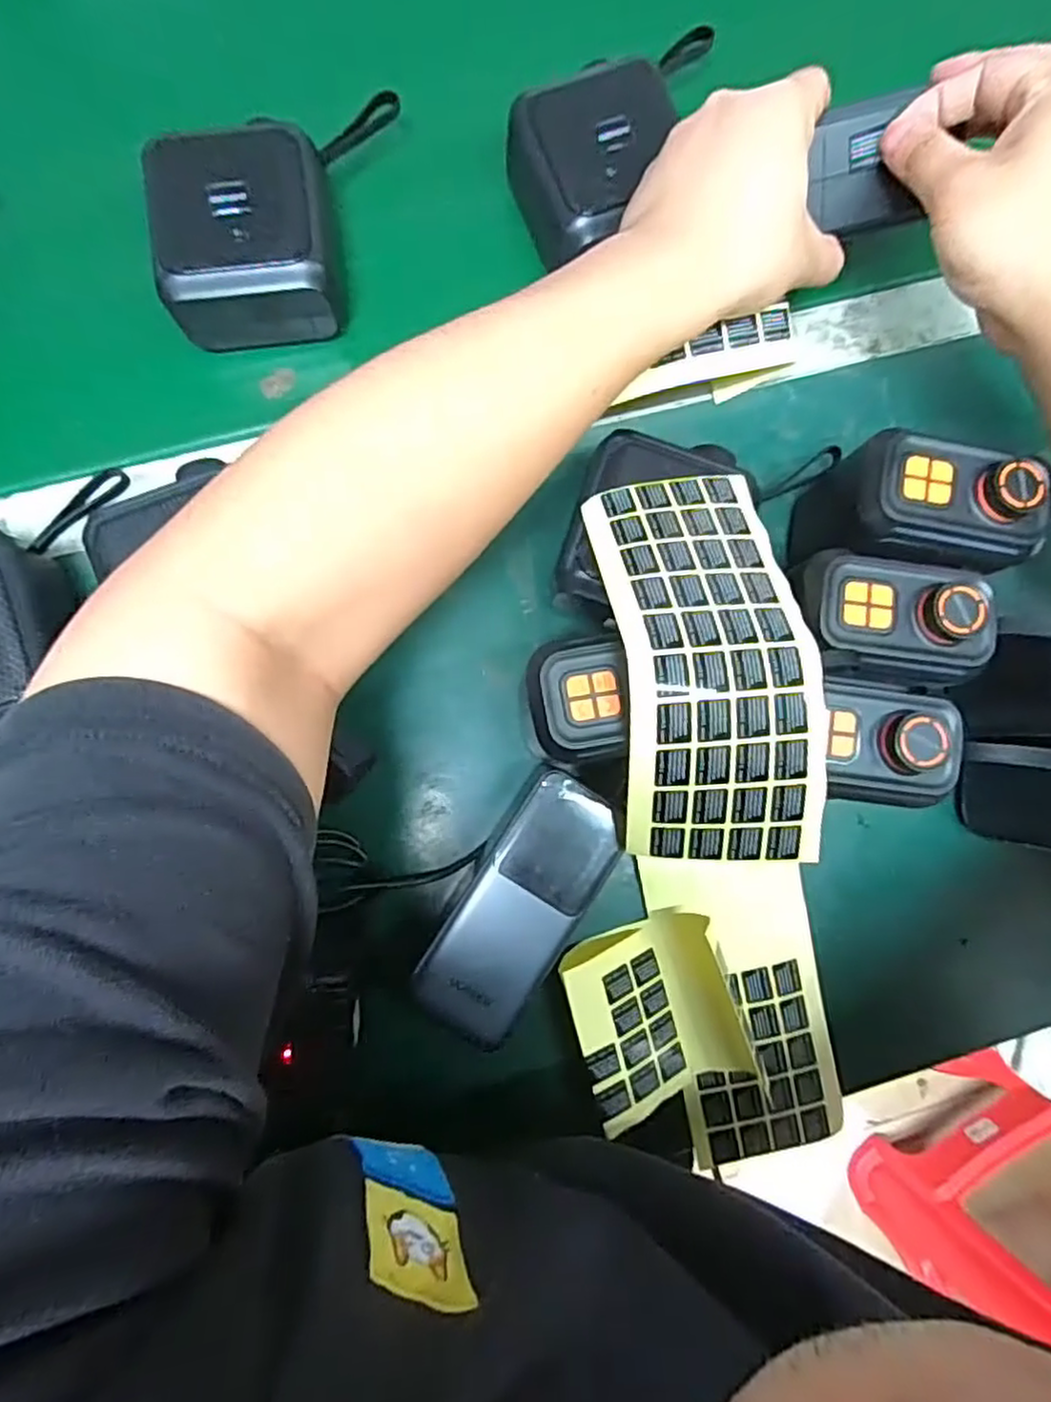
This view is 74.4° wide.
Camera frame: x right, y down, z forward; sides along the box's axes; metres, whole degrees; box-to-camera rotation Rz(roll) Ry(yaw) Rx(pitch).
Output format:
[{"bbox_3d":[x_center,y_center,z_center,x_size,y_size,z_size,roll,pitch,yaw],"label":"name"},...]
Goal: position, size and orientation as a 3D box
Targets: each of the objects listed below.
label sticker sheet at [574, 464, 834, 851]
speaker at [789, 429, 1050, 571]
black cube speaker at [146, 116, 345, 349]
[{"bbox_3d":[0.081,-0.019,0.308,0.085,0.046,0.179,-6,85,-2],"label":"label sticker sheet"},{"bbox_3d":[0.192,-0.088,0.354,0.097,0.101,0.059,12,85,0],"label":"speaker"},{"bbox_3d":[-0.145,-0.240,0.358,0.093,0.047,0.091,-9,85,-2],"label":"black cube speaker"}]

